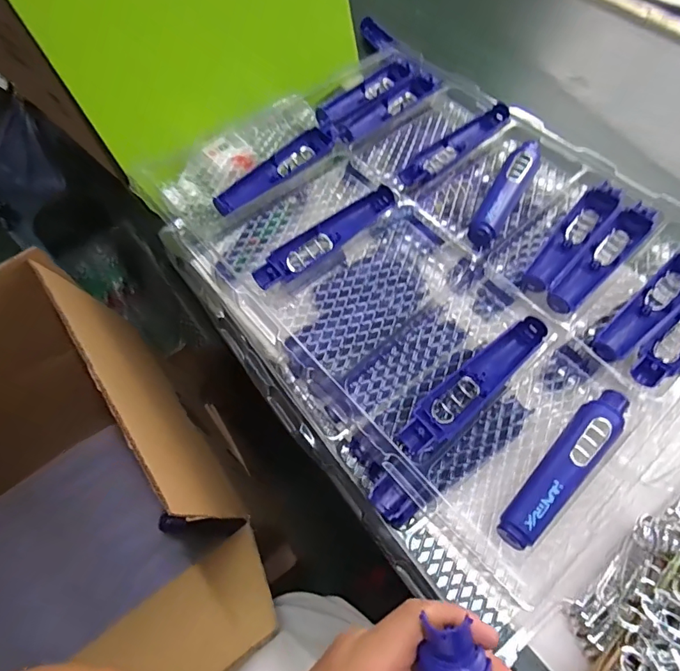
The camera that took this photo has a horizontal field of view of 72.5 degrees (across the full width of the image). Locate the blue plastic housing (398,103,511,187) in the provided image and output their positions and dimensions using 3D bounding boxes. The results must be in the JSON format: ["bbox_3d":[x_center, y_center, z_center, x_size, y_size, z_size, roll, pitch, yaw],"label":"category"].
[{"bbox_3d":[0.137,-0.228,0.557,0.178,0.029,0.038,-41,67,-15],"label":"blue plastic housing"}]

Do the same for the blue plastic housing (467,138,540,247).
[{"bbox_3d":[0.193,-0.170,0.529,0.035,0.032,0.179,28,69,17],"label":"blue plastic housing"}]

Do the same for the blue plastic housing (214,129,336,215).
[{"bbox_3d":[-0.077,-0.186,0.524,0.155,0.014,0.039,-38,66,-14],"label":"blue plastic housing"}]

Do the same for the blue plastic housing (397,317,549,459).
[{"bbox_3d":[0.124,0.043,0.431,0.176,0.017,0.034,-39,67,-15],"label":"blue plastic housing"}]

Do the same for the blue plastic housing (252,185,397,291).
[{"bbox_3d":[-0.014,-0.105,0.492,0.177,0.019,0.031,-39,67,-14],"label":"blue plastic housing"}]

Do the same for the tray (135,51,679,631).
[{"bbox_3d":[0.116,-0.097,0.503,0.450,0.056,0.589,-37,72,-14],"label":"tray"}]

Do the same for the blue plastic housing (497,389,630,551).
[{"bbox_3d":[0.199,0.111,0.405,0.176,0.030,0.036,-43,68,-16],"label":"blue plastic housing"}]

